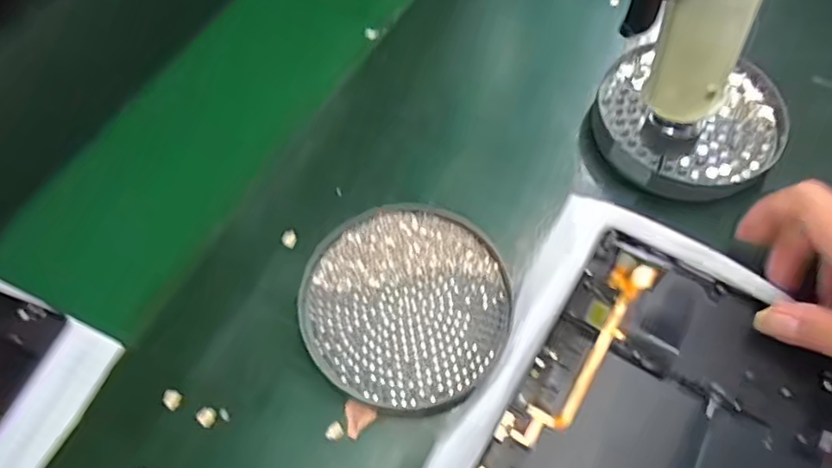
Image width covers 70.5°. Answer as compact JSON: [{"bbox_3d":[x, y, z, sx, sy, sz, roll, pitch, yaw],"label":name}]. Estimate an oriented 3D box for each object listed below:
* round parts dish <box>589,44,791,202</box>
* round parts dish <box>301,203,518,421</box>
[{"bbox_3d":[0.176,-0.070,0.384,0.117,0.022,0.104,11,63,11],"label":"round parts dish"},{"bbox_3d":[-0.006,0.038,0.327,0.112,0.018,0.111,-2,62,4],"label":"round parts dish"}]

